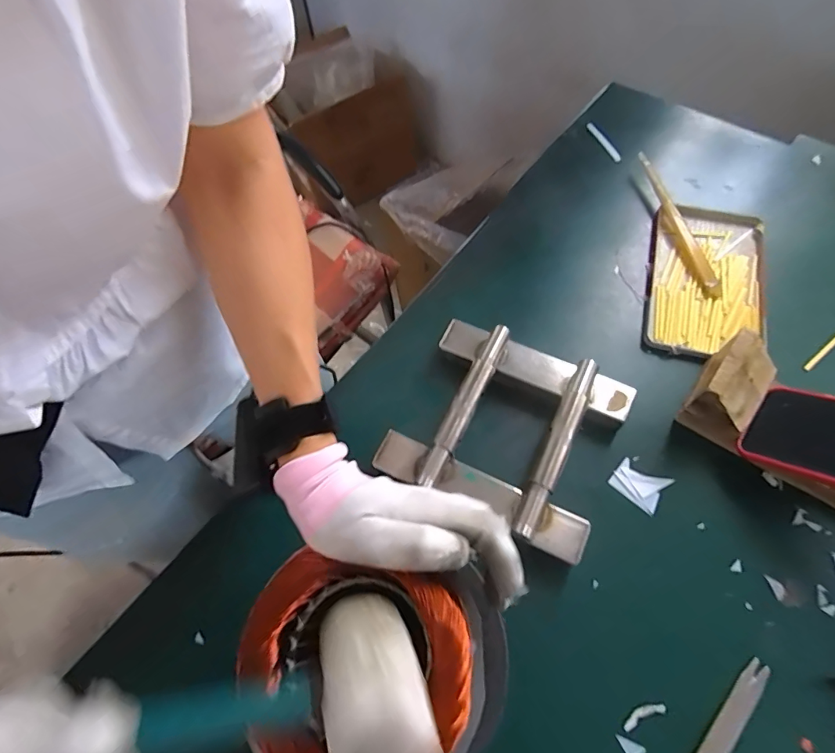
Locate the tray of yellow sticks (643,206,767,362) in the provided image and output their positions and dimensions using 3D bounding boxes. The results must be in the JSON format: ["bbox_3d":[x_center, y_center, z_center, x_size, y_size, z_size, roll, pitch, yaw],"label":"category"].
[{"bbox_3d":[0.326,-0.111,0.520,0.118,0.014,0.206,13,66,9],"label":"tray of yellow sticks"}]

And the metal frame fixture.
[{"bbox_3d":[0.084,0.047,0.440,0.193,0.043,0.173,24,68,14],"label":"metal frame fixture"}]

